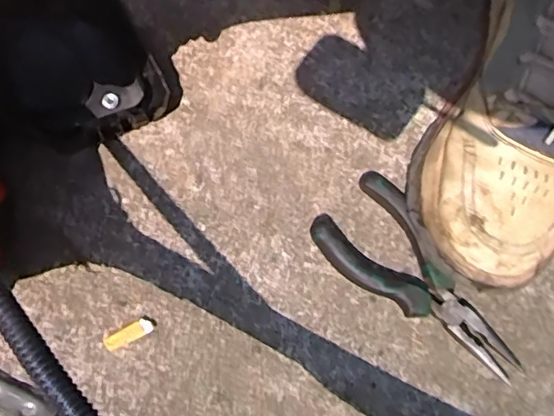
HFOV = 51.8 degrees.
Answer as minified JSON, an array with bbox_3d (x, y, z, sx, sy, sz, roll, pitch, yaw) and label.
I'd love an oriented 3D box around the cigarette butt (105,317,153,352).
[{"bbox_3d":[-0.095,0.081,0.366,0.032,0.005,0.011,-27,77,-7],"label":"cigarette butt"}]

